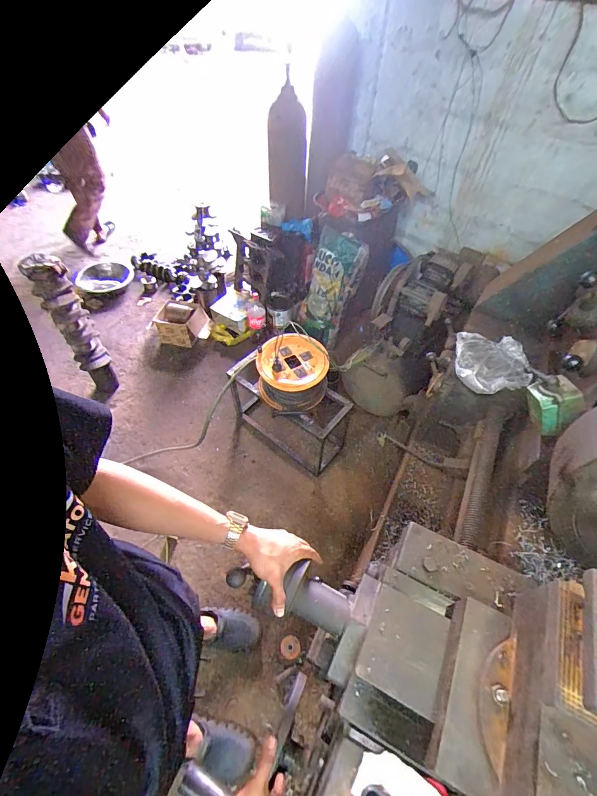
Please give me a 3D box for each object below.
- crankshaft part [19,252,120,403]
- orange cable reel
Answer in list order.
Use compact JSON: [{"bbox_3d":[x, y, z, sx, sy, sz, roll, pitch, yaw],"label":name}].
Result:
[{"bbox_3d":[-1.021,-0.306,1.661,0.132,0.675,0.125,-5,52,-7],"label":"crankshaft part"},{"bbox_3d":[-0.024,-0.104,1.505,0.279,0.224,0.246,6,51,2],"label":"orange cable reel"}]

